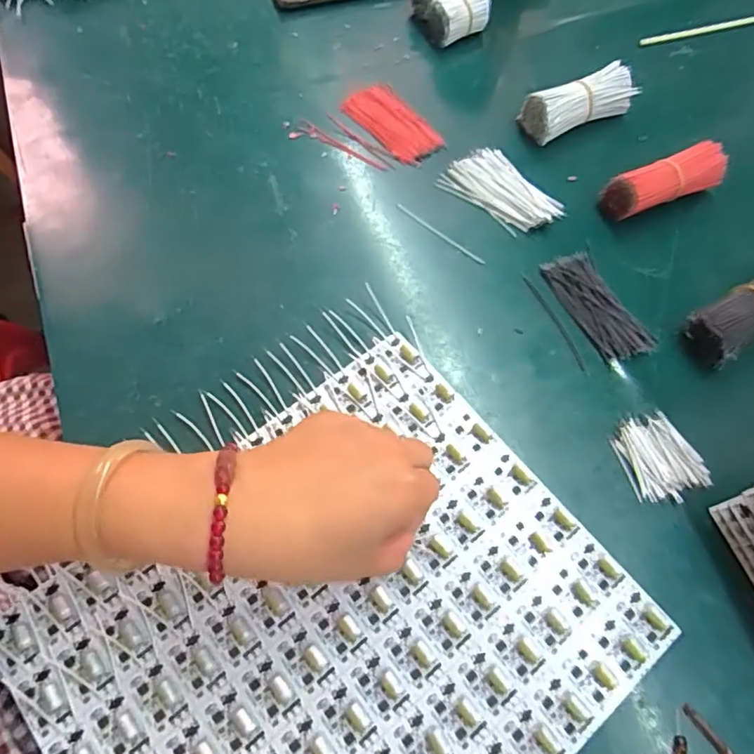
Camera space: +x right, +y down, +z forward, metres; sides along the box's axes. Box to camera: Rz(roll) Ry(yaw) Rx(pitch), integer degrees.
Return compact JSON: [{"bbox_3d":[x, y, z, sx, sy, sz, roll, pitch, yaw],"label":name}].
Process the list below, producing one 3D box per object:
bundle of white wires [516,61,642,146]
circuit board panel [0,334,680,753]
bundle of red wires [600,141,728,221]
[{"bbox_3d":[0.164,-0.221,0.455,0.088,0.035,0.031,-20,69,-10],"label":"bundle of white wires"},{"bbox_3d":[-0.020,0.138,0.302,0.288,0.010,0.236,-36,72,-16],"label":"circuit board panel"},{"bbox_3d":[0.218,-0.148,0.426,0.089,0.037,0.029,-21,69,-11],"label":"bundle of red wires"}]

